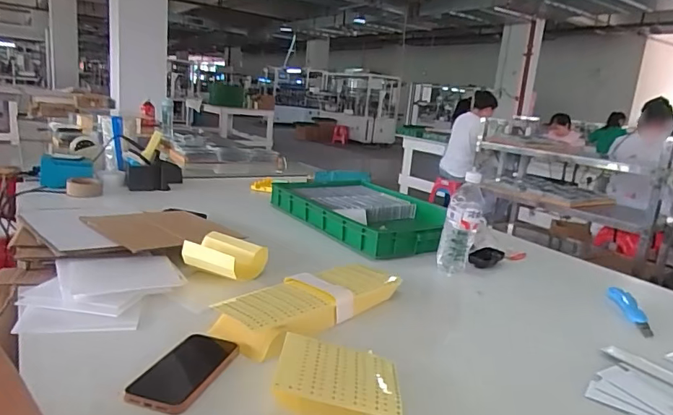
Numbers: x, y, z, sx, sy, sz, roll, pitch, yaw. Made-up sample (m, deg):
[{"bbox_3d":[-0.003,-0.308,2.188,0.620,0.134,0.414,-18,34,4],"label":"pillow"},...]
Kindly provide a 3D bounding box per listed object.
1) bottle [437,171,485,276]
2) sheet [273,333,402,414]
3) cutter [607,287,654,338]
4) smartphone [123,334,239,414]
[{"bbox_3d":[0.274,0.046,1.053,0.080,0.200,0.084,9,14,17],"label":"bottle"},{"bbox_3d":[0.003,0.209,0.581,0.149,0.044,0.120,4,14,-2],"label":"sheet"},{"bbox_3d":[0.561,0.194,0.914,0.034,0.022,0.194,8,14,13],"label":"cutter"},{"bbox_3d":[-0.189,0.205,0.604,0.085,0.014,0.156,7,14,11],"label":"smartphone"}]

